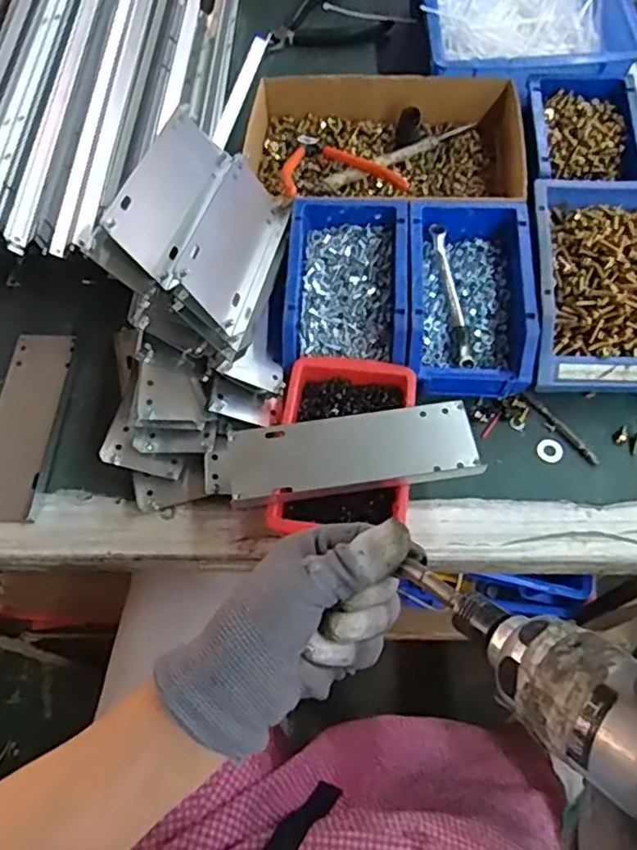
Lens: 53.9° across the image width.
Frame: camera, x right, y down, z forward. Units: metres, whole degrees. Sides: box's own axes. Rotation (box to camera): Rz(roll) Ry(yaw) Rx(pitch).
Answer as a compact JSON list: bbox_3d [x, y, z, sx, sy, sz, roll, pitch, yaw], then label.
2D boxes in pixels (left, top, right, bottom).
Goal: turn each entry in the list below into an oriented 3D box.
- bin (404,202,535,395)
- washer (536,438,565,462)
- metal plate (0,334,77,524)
[{"bbox_3d":[0.126,-0.116,0.538,0.101,0.057,0.173,1,66,4],"label":"bin"},{"bbox_3d":[0.193,0.021,0.520,0.021,0.004,0.021,-1,66,3],"label":"washer"},{"bbox_3d":[-0.255,-0.004,0.544,0.065,0.007,0.178,2,66,4],"label":"metal plate"}]

